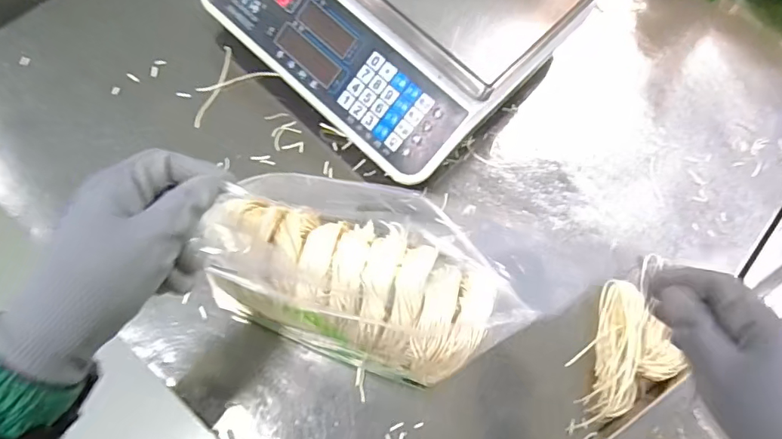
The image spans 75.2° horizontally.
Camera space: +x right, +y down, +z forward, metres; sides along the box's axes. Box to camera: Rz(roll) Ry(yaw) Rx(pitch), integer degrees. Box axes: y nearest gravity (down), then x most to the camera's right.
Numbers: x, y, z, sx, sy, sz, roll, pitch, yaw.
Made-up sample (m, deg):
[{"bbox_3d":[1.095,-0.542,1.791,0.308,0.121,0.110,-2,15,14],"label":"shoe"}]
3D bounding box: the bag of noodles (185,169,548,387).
[{"bbox_3d":[-0.018,0.040,0.422,0.236,0.102,0.129,19,72,6],"label":"bag of noodles"}]

